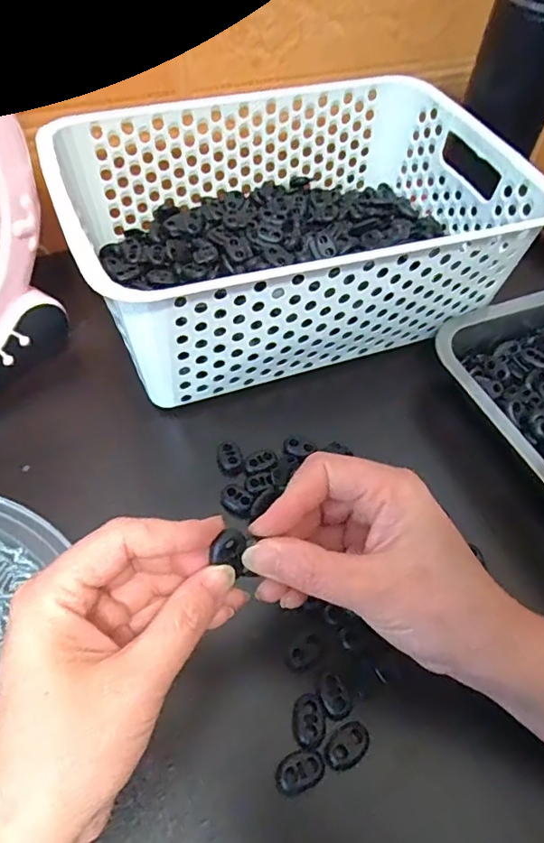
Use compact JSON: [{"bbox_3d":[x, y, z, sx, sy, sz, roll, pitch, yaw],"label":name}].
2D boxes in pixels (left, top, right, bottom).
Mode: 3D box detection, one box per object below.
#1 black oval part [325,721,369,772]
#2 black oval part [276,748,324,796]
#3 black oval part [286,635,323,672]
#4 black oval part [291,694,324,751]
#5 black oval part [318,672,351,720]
[{"bbox_3d":[0.036,0.155,0.254,0.023,0.005,0.015,-31,62,-25],"label":"black oval part"},{"bbox_3d":[0.013,0.161,0.245,0.023,0.005,0.015,-21,58,-19],"label":"black oval part"},{"bbox_3d":[0.017,0.121,0.277,0.022,0.008,0.013,-30,61,-24],"label":"black oval part"},{"bbox_3d":[0.018,0.145,0.257,0.015,0.004,0.022,-5,54,-9],"label":"black oval part"},{"bbox_3d":[0.031,0.136,0.265,0.014,0.007,0.020,-13,55,-14],"label":"black oval part"}]

